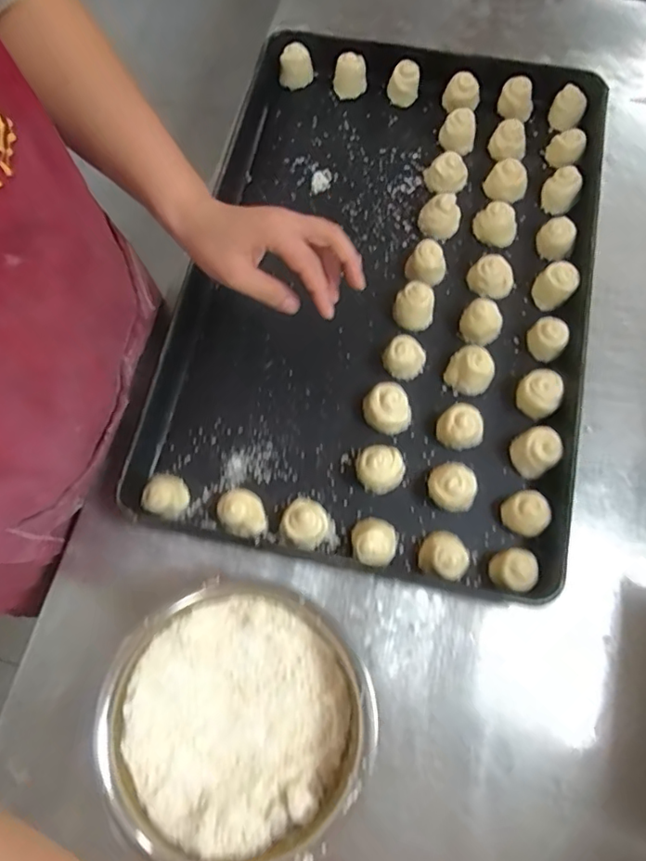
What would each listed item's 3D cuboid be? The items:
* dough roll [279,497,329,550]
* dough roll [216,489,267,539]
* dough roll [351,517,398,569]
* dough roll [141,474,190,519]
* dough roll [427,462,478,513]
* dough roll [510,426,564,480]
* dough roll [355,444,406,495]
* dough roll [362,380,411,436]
[{"bbox_3d":[-0.016,0.085,0.517,0.041,0.038,0.045,0,72,2],"label":"dough roll"},{"bbox_3d":[-0.075,0.079,0.526,0.040,0.032,0.044,0,72,2],"label":"dough roll"},{"bbox_3d":[0.045,0.100,0.508,0.042,0.041,0.045,0,72,2],"label":"dough roll"},{"bbox_3d":[-0.146,0.062,0.527,0.035,0.035,0.040,21,74,8],"label":"dough roll"},{"bbox_3d":[0.119,0.053,0.521,0.041,0.038,0.039,0,72,2],"label":"dough roll"},{"bbox_3d":[0.201,0.020,0.533,0.038,0.040,0.041,0,72,2],"label":"dough roll"},{"bbox_3d":[0.055,0.036,0.530,0.043,0.036,0.040,0,72,2],"label":"dough roll"},{"bbox_3d":[0.063,-0.020,0.548,0.047,0.030,0.042,40,78,13],"label":"dough roll"}]

